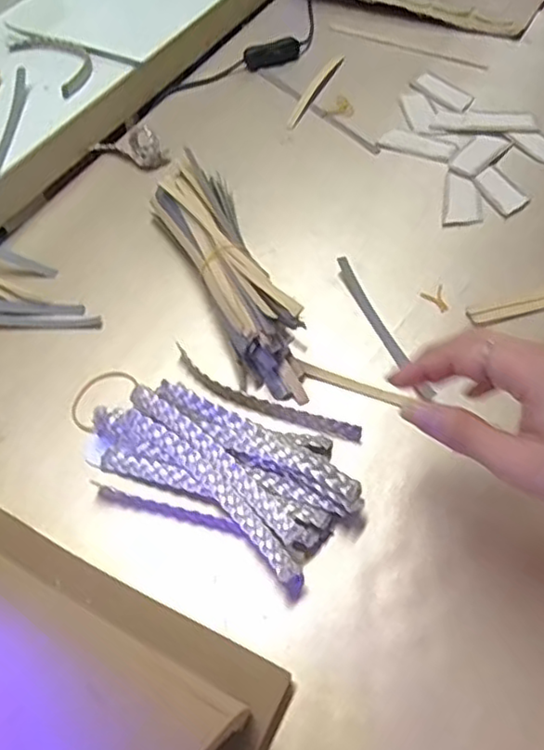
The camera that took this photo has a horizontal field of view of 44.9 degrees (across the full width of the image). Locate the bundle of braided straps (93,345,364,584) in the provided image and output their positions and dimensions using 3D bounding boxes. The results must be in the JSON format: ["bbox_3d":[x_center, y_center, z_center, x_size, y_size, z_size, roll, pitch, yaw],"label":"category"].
[{"bbox_3d":[-0.028,0.048,0.415,0.166,0.026,0.108,22,57,18],"label":"bundle of braided straps"}]

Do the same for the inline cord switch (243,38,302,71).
[{"bbox_3d":[0.002,-0.344,0.704,0.063,0.019,0.020,-15,54,-8],"label":"inline cord switch"}]

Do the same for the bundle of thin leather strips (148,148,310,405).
[{"bbox_3d":[-0.029,-0.081,0.495,0.056,0.049,0.225,-22,55,-13],"label":"bundle of thin leather strips"}]

